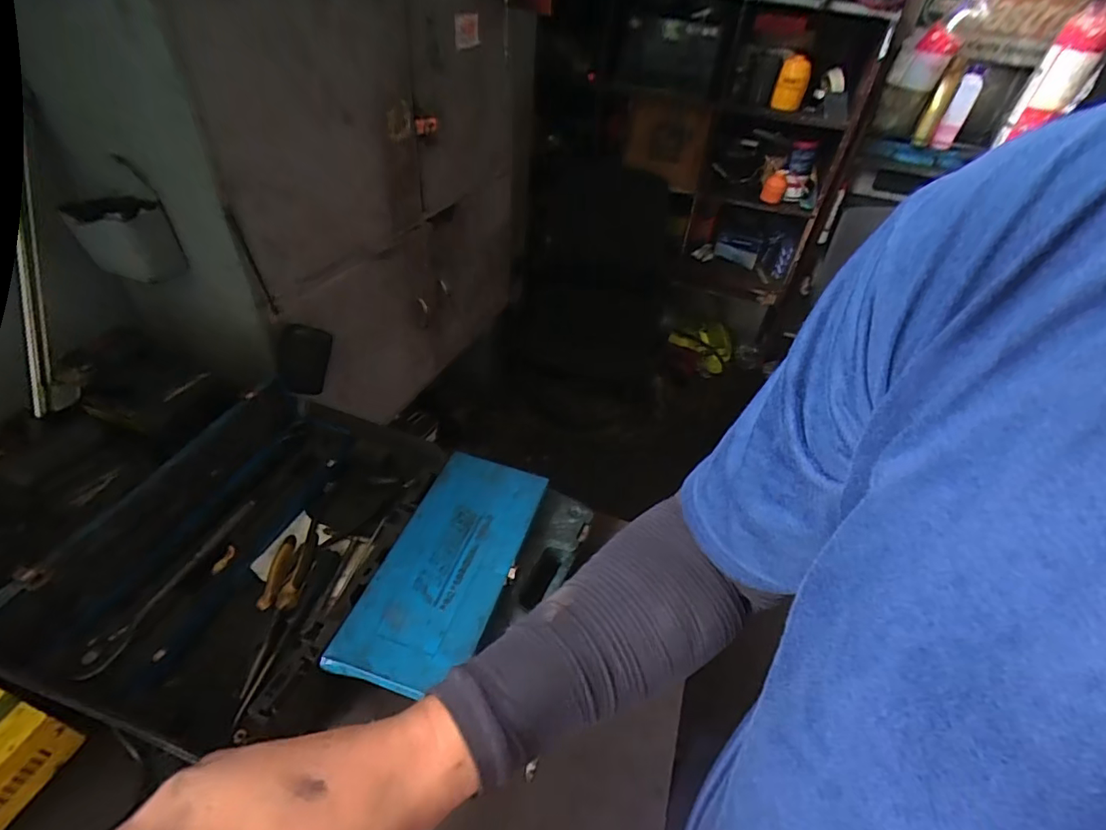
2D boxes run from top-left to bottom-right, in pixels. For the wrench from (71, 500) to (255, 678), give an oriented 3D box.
[{"bbox_3d":[-0.455,0.197,0.617,0.025,0.023,0.238,17,43,11],"label":"wrench"}]

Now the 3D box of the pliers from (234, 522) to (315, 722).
[{"bbox_3d":[-0.334,0.229,0.632,0.050,0.033,0.234,-2,42,-10],"label":"pliers"}]

